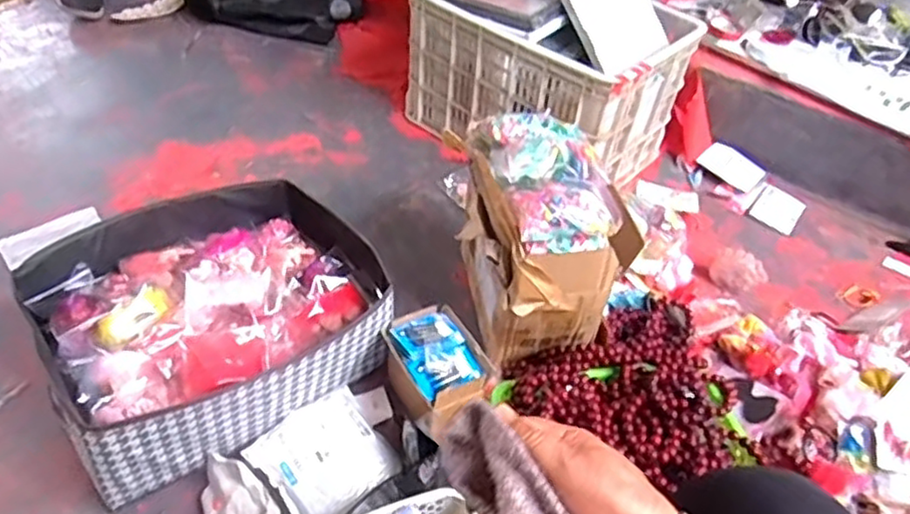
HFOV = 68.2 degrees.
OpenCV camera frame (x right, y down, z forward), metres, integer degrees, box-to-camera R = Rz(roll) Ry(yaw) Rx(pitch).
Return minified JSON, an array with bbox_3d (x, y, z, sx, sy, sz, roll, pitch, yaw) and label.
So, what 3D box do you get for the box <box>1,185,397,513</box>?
[{"bbox_3d":[-0.328,0.077,0.939,0.412,0.137,0.357,-25,52,-28],"label":"box"}]

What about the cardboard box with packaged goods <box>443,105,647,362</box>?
[{"bbox_3d":[0.107,-0.037,1.006,0.186,0.291,0.290,-12,47,-18],"label":"cardboard box with packaged goods"}]

